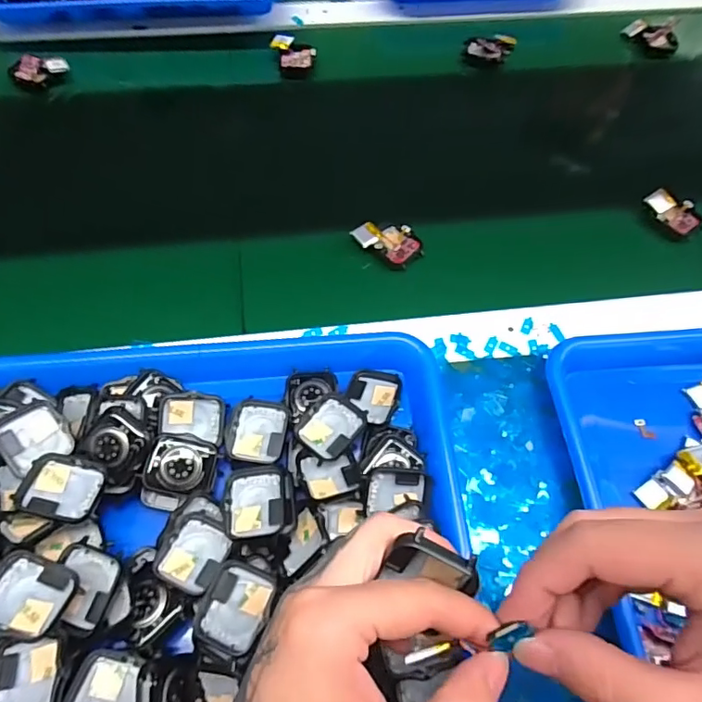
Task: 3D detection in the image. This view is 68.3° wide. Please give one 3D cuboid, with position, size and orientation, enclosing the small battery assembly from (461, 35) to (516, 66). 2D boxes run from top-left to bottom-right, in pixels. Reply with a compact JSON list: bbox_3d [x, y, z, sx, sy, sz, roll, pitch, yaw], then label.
[{"bbox_3d":[0.154,-0.336,0.578,0.056,0.012,0.038,6,64,2],"label":"small battery assembly"}]

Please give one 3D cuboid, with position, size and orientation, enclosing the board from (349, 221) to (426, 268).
[{"bbox_3d":[0.033,-0.095,0.441,0.057,0.013,0.038,23,66,10],"label":"board"}]

